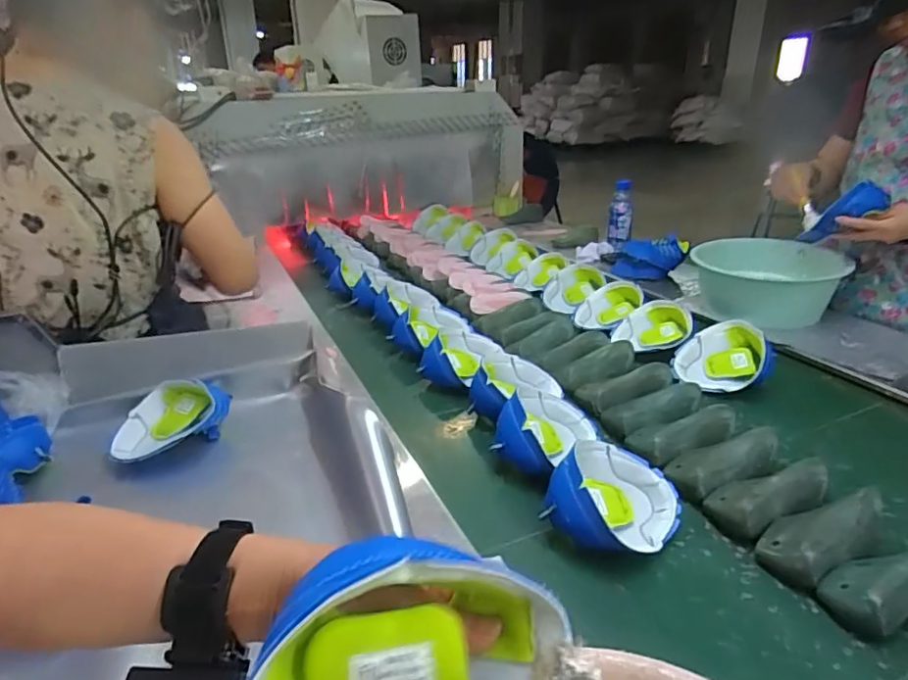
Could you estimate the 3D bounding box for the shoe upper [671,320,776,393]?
[{"bbox_3d":[0.498,0.044,1.052,0.161,0.075,0.143,-43,50,-2],"label":"shoe upper"}]

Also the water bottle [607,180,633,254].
[{"bbox_3d":[0.506,-0.380,1.731,0.066,0.191,0.073,3,25,15],"label":"water bottle"}]

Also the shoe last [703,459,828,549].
[{"bbox_3d":[0.401,0.192,0.726,0.157,0.055,0.079,-14,26,-22],"label":"shoe last"}]

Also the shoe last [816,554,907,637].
[{"bbox_3d":[0.461,0.253,0.598,0.147,0.065,0.073,-13,26,-21],"label":"shoe last"}]

